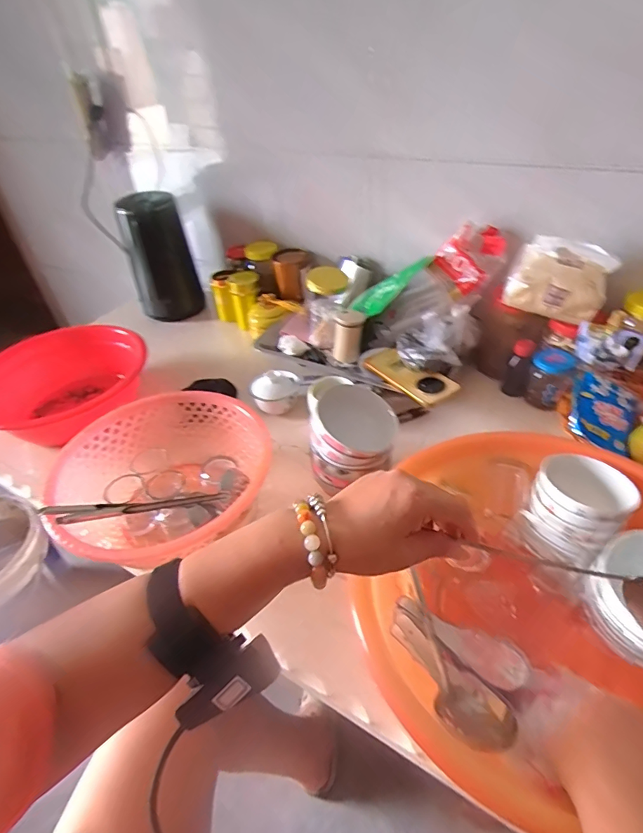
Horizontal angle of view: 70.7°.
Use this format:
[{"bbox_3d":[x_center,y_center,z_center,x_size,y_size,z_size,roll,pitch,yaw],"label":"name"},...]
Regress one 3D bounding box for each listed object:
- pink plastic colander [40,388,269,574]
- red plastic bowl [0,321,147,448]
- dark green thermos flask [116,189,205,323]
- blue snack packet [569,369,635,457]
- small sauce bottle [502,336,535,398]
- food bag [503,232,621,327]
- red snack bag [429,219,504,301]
[{"bbox_3d":[-0.213,0.089,0.642,0.282,0.103,0.266,-21,44,-17],"label":"pink plastic colander"},{"bbox_3d":[-0.470,-0.049,0.826,0.284,0.101,0.267,-18,43,-14],"label":"red plastic bowl"},{"bbox_3d":[-0.354,-0.340,1.013,0.144,0.260,0.133,-18,43,-14],"label":"dark green thermos flask"},{"bbox_3d":[0.409,-0.007,0.659,0.091,0.020,0.126,32,63,7],"label":"blue snack packet"},{"bbox_3d":[0.340,-0.082,0.786,0.040,0.097,0.038,13,45,19],"label":"small sauce bottle"},{"bbox_3d":[0.360,-0.209,0.699,0.145,0.104,0.054,18,47,24],"label":"food bag"},{"bbox_3d":[0.250,-0.269,0.771,0.101,0.042,0.131,37,90,13],"label":"red snack bag"}]

